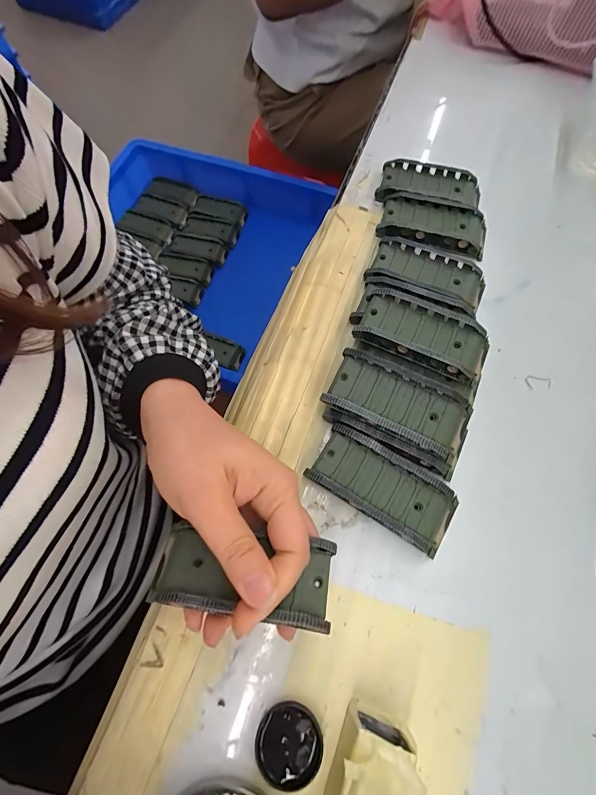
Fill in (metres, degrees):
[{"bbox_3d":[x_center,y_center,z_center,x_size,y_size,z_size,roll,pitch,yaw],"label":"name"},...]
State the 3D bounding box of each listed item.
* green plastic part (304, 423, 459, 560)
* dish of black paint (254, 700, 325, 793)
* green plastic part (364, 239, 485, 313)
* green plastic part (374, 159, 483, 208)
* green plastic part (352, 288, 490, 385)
[{"bbox_3d":[0.057,0.061,0.238,0.096,0.019,0.044,30,71,11],"label":"green plastic part"},{"bbox_3d":[-0.005,0.190,0.193,0.035,0.005,0.036,0,68,0],"label":"dish of black paint"},{"bbox_3d":[0.111,-0.106,0.303,0.096,0.019,0.048,23,70,9],"label":"green plastic part"},{"bbox_3d":[0.129,-0.202,0.342,0.098,0.019,0.047,17,69,6],"label":"green plastic part"},{"bbox_3d":[0.096,-0.047,0.271,0.095,0.027,0.046,25,70,9],"label":"green plastic part"}]

